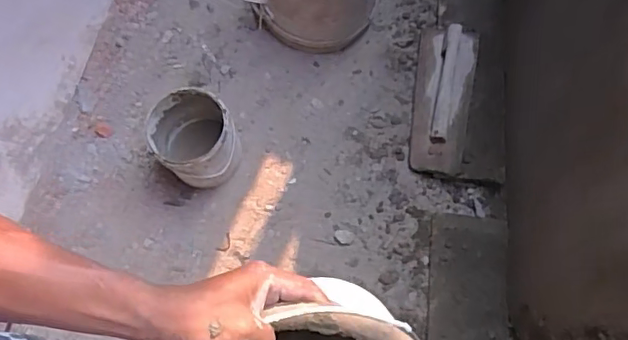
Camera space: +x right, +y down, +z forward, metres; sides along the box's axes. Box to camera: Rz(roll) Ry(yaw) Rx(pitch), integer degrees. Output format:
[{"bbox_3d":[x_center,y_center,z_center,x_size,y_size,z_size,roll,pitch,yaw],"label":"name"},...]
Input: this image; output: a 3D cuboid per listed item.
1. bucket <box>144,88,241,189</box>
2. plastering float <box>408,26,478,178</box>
[{"bbox_3d":[-0.273,-0.064,1.305,0.184,0.203,0.179,0,69,0],"label":"bucket"},{"bbox_3d":[0.333,-0.192,1.427,0.148,0.099,0.408,9,70,3],"label":"plastering float"}]

